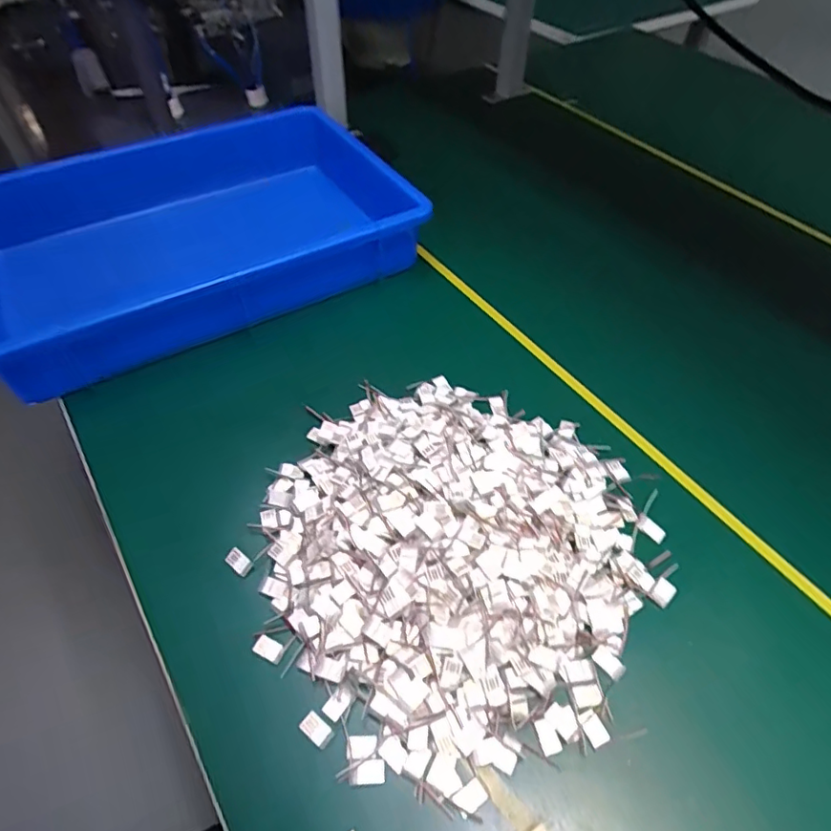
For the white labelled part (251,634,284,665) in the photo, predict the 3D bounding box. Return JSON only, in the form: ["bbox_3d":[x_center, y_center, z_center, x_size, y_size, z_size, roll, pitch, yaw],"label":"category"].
[{"bbox_3d":[-0.095,0.151,0.353,0.020,0.004,0.012,23,55,17],"label":"white labelled part"}]

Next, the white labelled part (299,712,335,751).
[{"bbox_3d":[-0.058,0.187,0.324,0.021,0.004,0.012,32,57,22],"label":"white labelled part"}]

